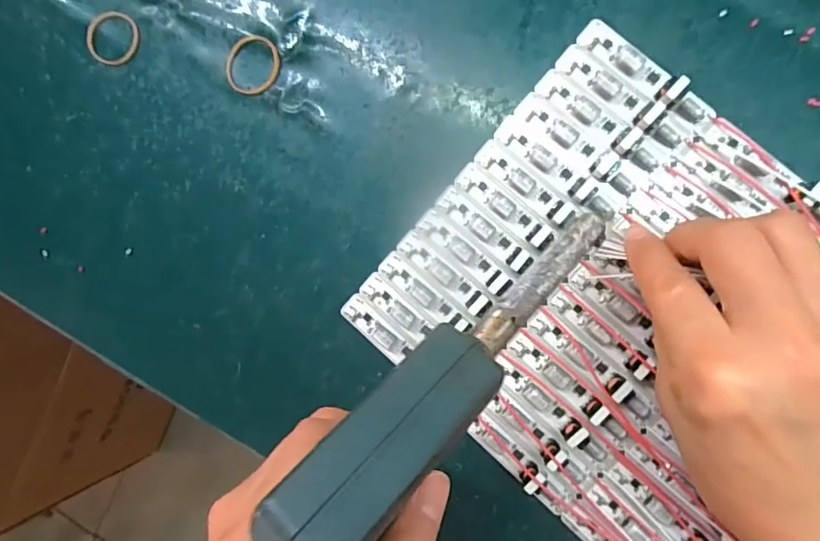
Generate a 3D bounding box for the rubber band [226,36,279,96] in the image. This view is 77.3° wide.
[{"bbox_3d":[-0.085,-0.111,0.274,0.029,0.004,0.031,22,94,9],"label":"rubber band"}]

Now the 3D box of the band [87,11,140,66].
[{"bbox_3d":[-0.167,-0.130,0.286,0.030,0.004,0.029,0,91,9],"label":"band"}]

